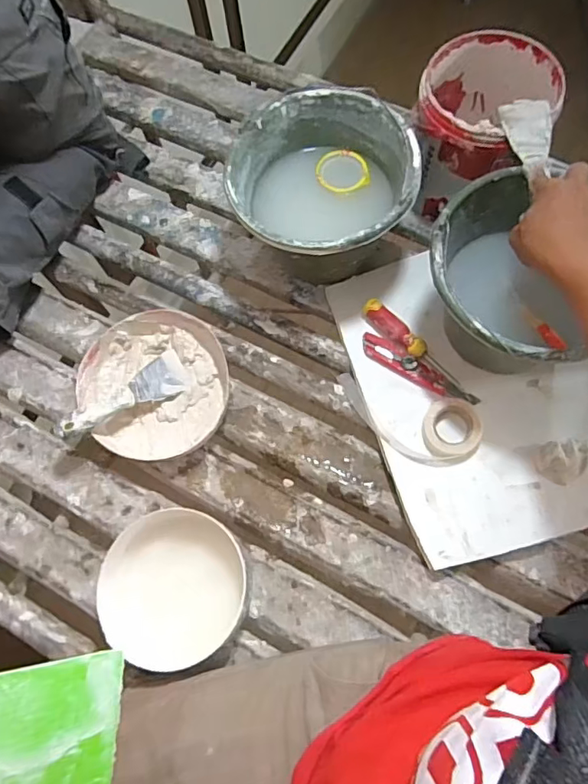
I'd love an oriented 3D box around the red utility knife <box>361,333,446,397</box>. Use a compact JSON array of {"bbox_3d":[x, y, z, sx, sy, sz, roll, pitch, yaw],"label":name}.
[{"bbox_3d":[0.154,-0.040,0.732,0.134,0.011,0.035,35,76,13],"label":"red utility knife"}]

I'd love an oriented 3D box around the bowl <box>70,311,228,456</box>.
[{"bbox_3d":[-0.201,-0.010,0.755,0.205,0.065,0.198,-1,71,2],"label":"bowl"}]

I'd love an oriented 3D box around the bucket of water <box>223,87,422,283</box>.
[{"bbox_3d":[0.039,-0.266,0.745,0.239,0.173,0.239,-1,71,2],"label":"bucket of water"}]

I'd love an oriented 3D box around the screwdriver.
[{"bbox_3d":[0.179,-0.060,0.733,0.204,0.023,0.031,42,78,15],"label":"screwdriver"}]

